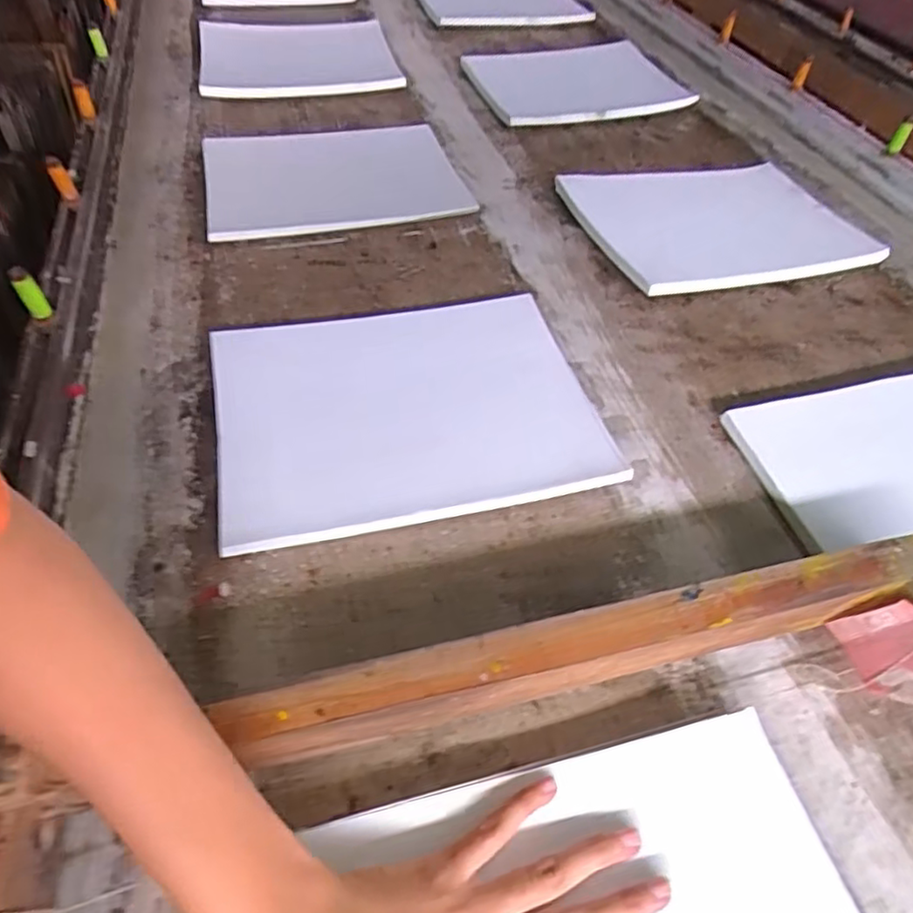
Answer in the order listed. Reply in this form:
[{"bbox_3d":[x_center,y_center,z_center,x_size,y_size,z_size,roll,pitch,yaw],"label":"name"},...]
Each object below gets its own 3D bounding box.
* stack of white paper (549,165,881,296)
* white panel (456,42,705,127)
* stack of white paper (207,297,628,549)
[{"bbox_3d":[0.277,-0.253,0.688,0.278,0.024,0.211,-12,51,-12],"label":"stack of white paper"},{"bbox_3d":[0.159,-0.554,0.933,0.290,0.031,0.252,-13,51,-13],"label":"white panel"},{"bbox_3d":[-0.037,-0.038,0.492,0.280,0.018,0.210,-10,50,-11],"label":"stack of white paper"}]

